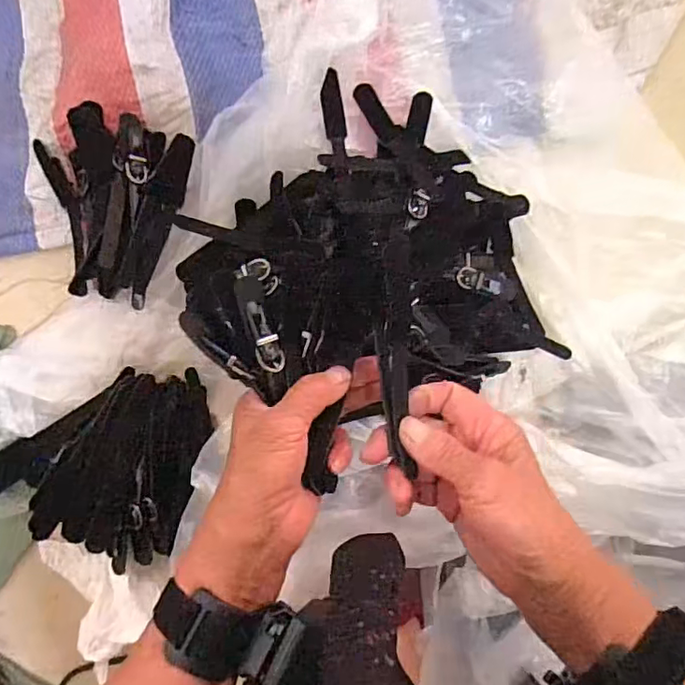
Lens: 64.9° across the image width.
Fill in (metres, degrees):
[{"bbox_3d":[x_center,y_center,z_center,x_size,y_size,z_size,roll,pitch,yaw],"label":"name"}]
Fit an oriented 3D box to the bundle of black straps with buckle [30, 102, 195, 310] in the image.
[{"bbox_3d":[-0.195,-0.109,0.435,0.127,0.043,0.143,12,88,-4],"label":"bundle of black straps with buckle"}]

